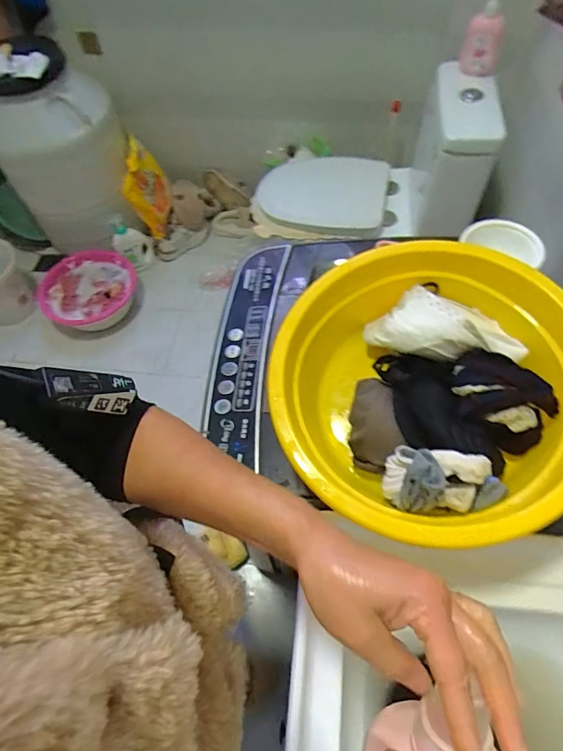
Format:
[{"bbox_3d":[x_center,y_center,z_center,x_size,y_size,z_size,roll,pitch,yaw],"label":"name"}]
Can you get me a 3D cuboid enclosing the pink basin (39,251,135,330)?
[{"bbox_3d":[-0.734,-0.319,1.728,0.340,0.128,0.327,-1,61,2],"label":"pink basin"}]

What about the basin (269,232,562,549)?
[{"bbox_3d":[0.171,0.031,0.559,0.346,0.184,0.347,-1,61,2],"label":"basin"}]

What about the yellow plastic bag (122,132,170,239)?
[{"bbox_3d":[-0.514,-0.720,1.766,0.086,0.355,0.263,14,62,10],"label":"yellow plastic bag"}]

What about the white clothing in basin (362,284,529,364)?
[{"bbox_3d":[0.203,-0.068,0.577,0.199,0.055,0.090,11,61,25],"label":"white clothing in basin"}]

